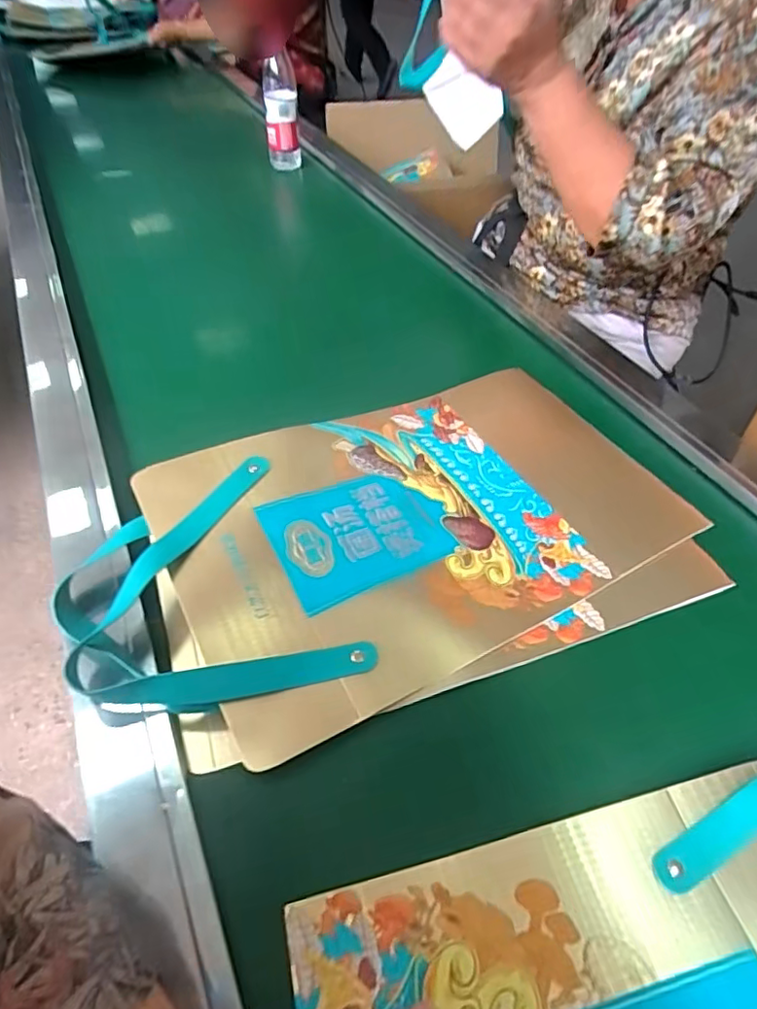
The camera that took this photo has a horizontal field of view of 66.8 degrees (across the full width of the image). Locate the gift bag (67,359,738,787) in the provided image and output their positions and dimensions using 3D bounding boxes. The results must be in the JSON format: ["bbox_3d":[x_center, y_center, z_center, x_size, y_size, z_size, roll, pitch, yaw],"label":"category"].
[{"bbox_3d":[0.015,0.013,0.531,0.553,0.041,0.326,-16,51,-16],"label":"gift bag"}]

